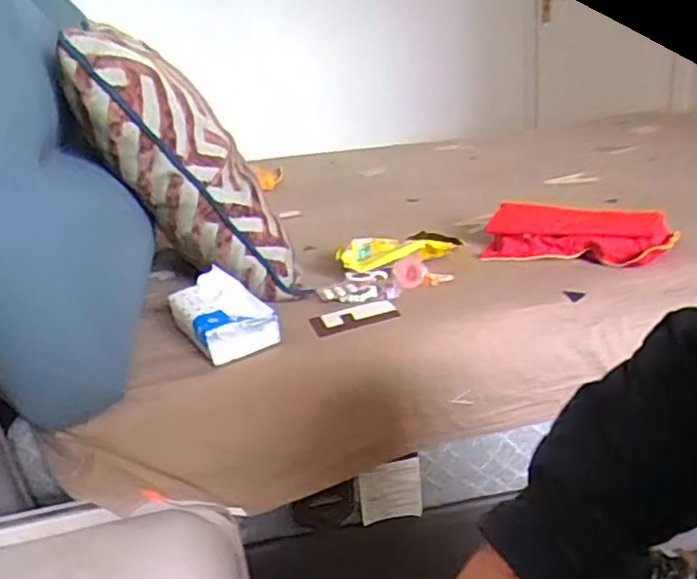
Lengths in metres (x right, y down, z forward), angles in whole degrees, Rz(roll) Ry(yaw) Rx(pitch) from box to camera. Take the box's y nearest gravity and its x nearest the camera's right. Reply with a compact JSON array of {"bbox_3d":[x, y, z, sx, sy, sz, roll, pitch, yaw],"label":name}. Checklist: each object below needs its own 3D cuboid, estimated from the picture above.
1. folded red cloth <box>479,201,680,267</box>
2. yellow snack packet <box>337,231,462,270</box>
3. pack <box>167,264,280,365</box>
[{"bbox_3d":[0.345,-0.079,1.014,0.271,0.068,0.099,4,22,23],"label":"folded red cloth"},{"bbox_3d":[0.073,-0.064,1.004,0.179,0.038,0.090,-4,20,5],"label":"yellow snack packet"},{"bbox_3d":[-0.158,0.031,0.841,0.097,0.068,0.131,-17,23,-28],"label":"pack"}]

